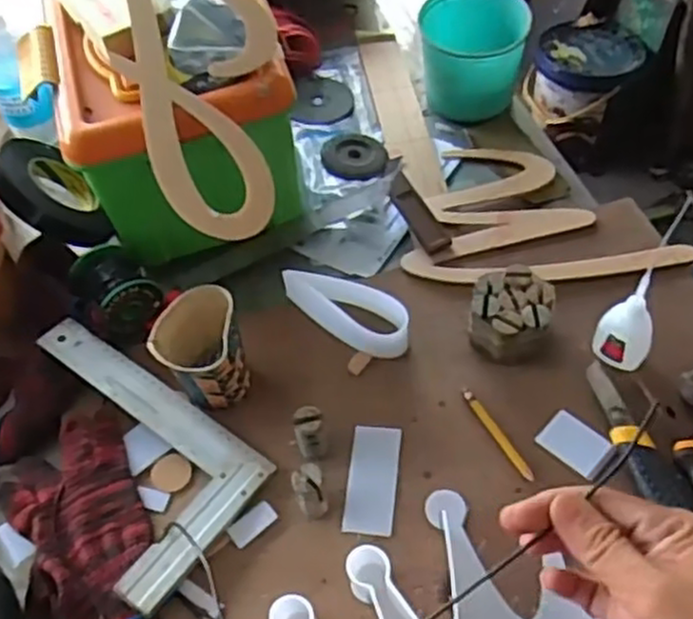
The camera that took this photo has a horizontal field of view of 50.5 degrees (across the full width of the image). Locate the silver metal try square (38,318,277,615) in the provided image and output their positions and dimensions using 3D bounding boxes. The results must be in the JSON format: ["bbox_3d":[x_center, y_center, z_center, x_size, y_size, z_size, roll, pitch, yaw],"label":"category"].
[{"bbox_3d":[-0.203,0.121,0.629,0.253,0.025,0.149,29,63,22],"label":"silver metal try square"}]

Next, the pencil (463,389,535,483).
[{"bbox_3d":[0.127,0.103,0.620,0.009,0.004,0.098,-26,58,-12],"label":"pencil"}]

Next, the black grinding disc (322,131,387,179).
[{"bbox_3d":[0.010,-0.178,0.848,0.073,0.012,0.082,-1,56,4],"label":"black grinding disc"}]

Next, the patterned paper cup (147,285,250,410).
[{"bbox_3d":[-0.122,0.045,0.642,0.069,0.108,0.072,-2,56,4],"label":"patterned paper cup"}]

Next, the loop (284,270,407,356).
[{"bbox_3d":[-0.004,0.005,0.692,0.133,0.047,0.049,18,60,17],"label":"loop"}]

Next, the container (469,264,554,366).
[{"bbox_3d":[0.148,0.005,0.662,0.069,0.052,0.073,-2,56,4],"label":"container"}]

